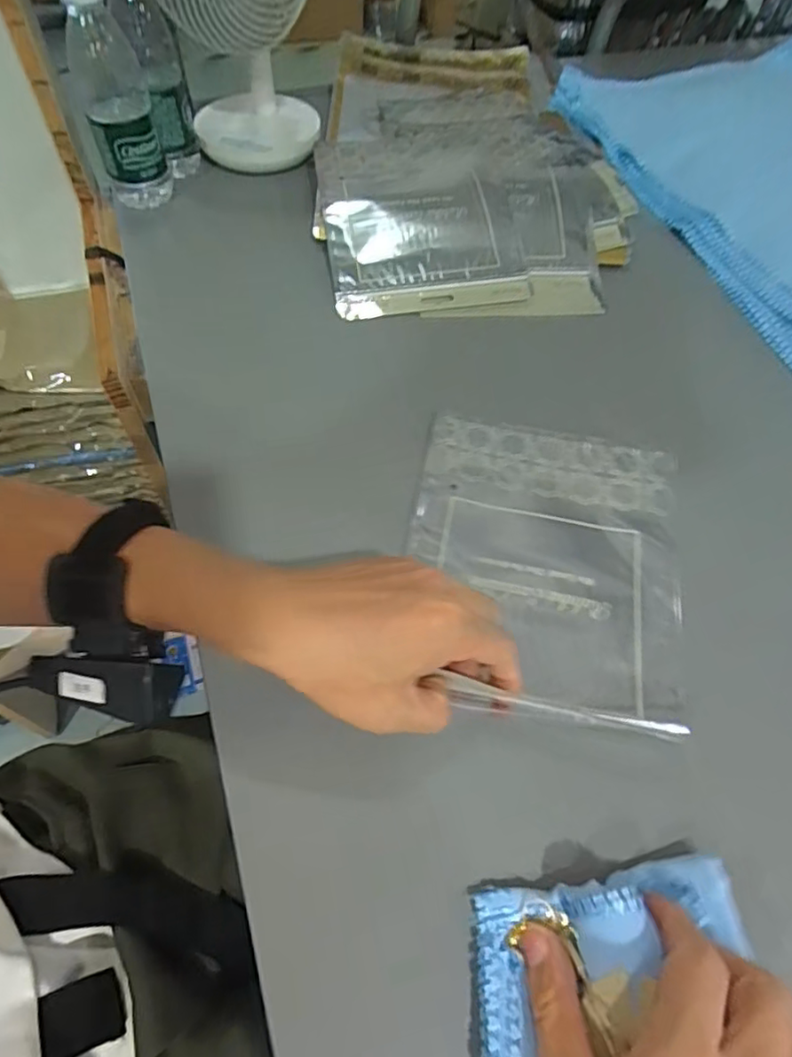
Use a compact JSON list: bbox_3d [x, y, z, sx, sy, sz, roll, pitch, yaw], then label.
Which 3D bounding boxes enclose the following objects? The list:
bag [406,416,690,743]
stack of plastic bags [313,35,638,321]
[{"bbox_3d":[0.099,0.019,0.386,0.175,0.021,0.214,9,58,4],"label":"bag"},{"bbox_3d":[0.063,-0.410,0.642,0.301,0.037,0.523,-5,58,-5],"label":"stack of plastic bags"}]

